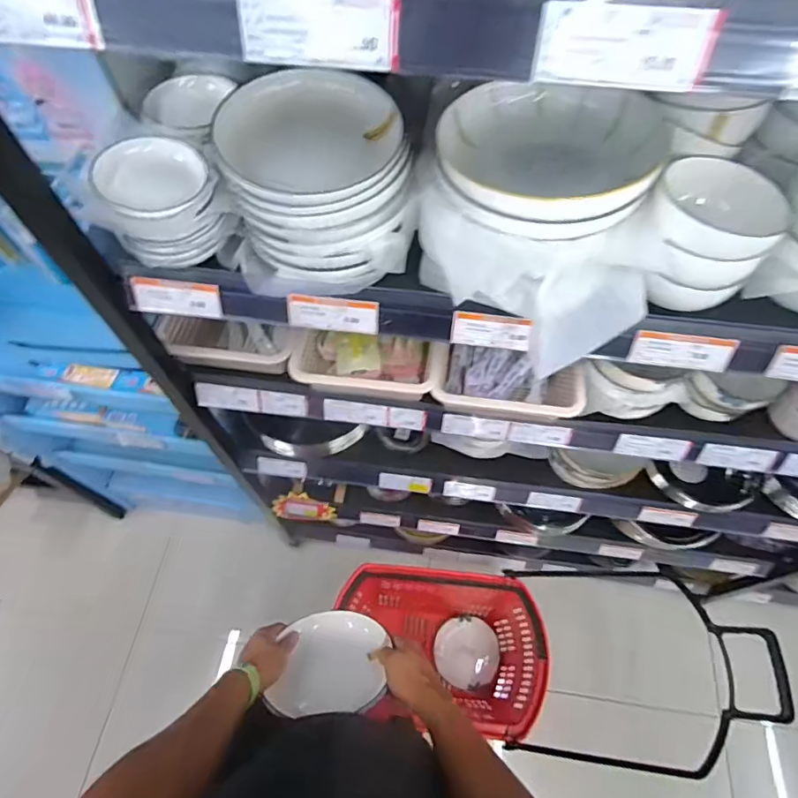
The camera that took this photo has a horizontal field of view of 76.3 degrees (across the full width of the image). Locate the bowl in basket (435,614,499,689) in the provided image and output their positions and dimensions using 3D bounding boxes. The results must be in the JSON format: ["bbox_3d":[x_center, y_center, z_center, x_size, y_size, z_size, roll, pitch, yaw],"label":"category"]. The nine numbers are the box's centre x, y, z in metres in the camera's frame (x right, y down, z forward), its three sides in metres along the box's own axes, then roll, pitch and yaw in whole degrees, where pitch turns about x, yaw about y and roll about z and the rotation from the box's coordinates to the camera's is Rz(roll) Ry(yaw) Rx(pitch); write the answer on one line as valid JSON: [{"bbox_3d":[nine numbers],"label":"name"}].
[{"bbox_3d":[0.185,0.682,1.375,0.165,0.046,0.173,0,61,0],"label":"bowl in basket"}]

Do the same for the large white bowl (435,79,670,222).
[{"bbox_3d":[0.142,-0.243,0.476,0.194,0.041,0.198,0,61,0],"label":"large white bowl"}]

